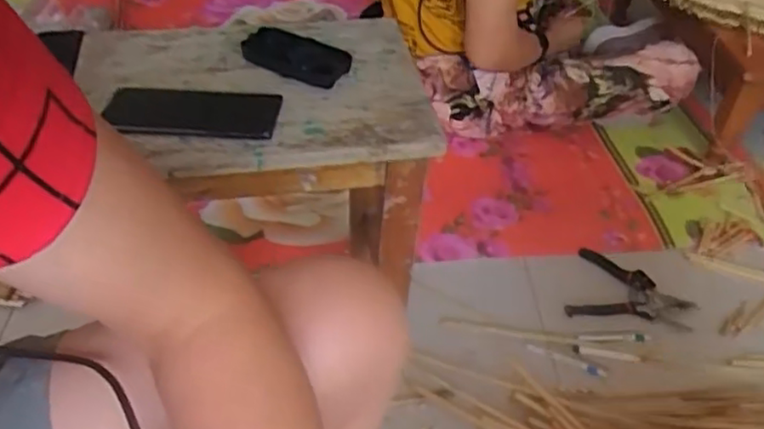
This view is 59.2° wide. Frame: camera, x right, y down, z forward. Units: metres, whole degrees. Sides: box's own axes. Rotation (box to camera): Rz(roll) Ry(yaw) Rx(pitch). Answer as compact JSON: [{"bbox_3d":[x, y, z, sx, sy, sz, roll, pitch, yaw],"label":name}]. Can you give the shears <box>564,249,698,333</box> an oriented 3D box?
[{"bbox_3d":[0.392,0.124,1.054,0.182,0.020,0.125,14,44,13],"label":"shears"}]

